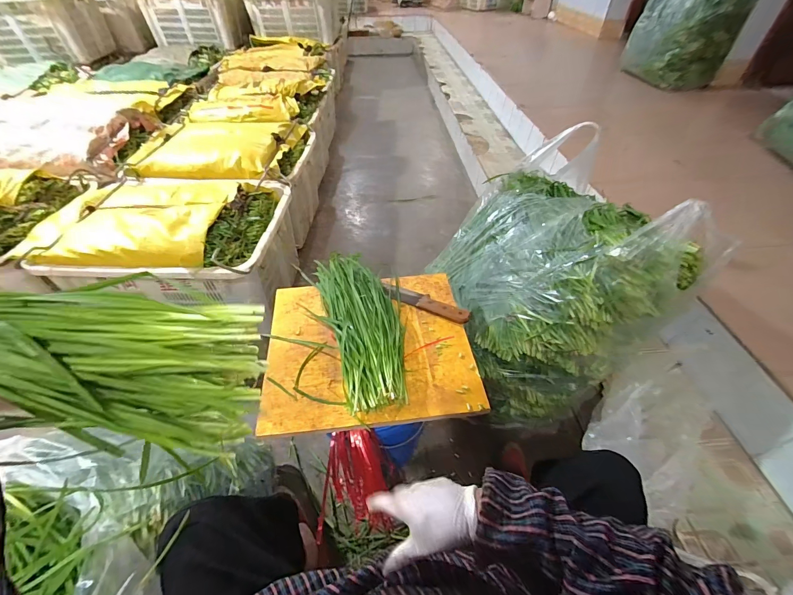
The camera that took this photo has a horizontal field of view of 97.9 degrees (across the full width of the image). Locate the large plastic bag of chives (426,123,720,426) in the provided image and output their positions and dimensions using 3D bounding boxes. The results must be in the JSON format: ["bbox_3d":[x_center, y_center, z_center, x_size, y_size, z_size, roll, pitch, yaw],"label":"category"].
[{"bbox_3d":[0.386,-0.061,0.923,0.397,0.505,0.522,-10,47,-10],"label":"large plastic bag of chives"}]

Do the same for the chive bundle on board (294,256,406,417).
[{"bbox_3d":[-0.079,0.032,0.751,0.171,0.044,0.449,-17,49,-16],"label":"chive bundle on board"}]

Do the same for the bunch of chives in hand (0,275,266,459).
[{"bbox_3d":[-0.345,0.049,0.240,0.469,0.106,0.114,5,42,-25],"label":"bunch of chives in hand"}]

